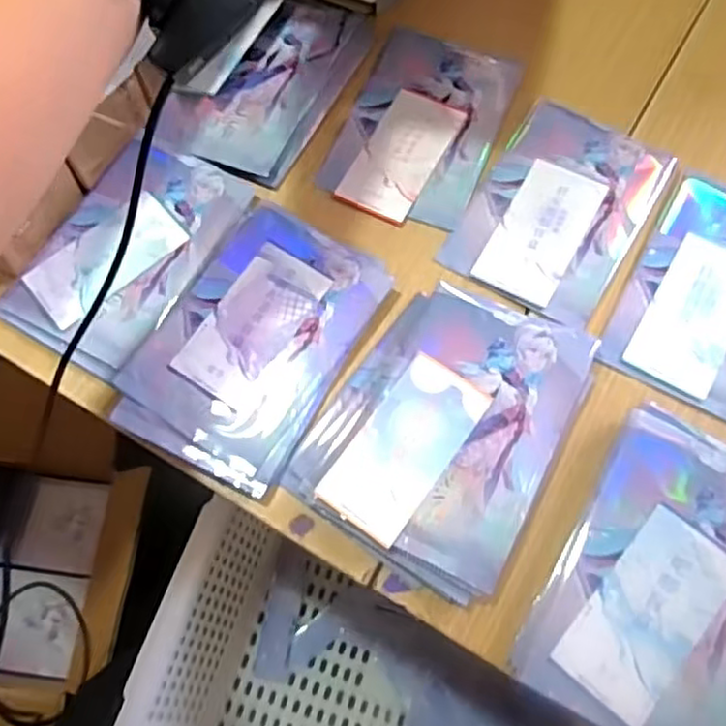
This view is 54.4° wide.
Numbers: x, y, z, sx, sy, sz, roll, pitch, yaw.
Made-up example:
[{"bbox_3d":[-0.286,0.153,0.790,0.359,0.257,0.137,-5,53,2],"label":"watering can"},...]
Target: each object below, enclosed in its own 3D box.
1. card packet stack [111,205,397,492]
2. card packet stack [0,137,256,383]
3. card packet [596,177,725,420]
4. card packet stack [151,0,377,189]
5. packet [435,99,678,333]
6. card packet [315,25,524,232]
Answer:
[{"bbox_3d":[-0.076,-0.018,0.493,0.127,0.011,0.188,28,74,12],"label":"card packet stack"},{"bbox_3d":[-0.174,-0.085,0.531,0.115,0.017,0.182,30,74,12],"label":"card packet stack"},{"bbox_3d":[0.254,-0.049,0.500,0.116,0.004,0.169,27,73,11],"label":"card packet"},{"bbox_3d":[-0.080,-0.234,0.577,0.114,0.020,0.178,26,73,11],"label":"card packet stack"},{"bbox_3d":[0.148,-0.118,0.530,0.121,0.005,0.168,30,74,12],"label":"packet"},{"bbox_3d":[0.046,-0.189,0.565,0.115,0.008,0.174,21,72,9],"label":"card packet"}]

